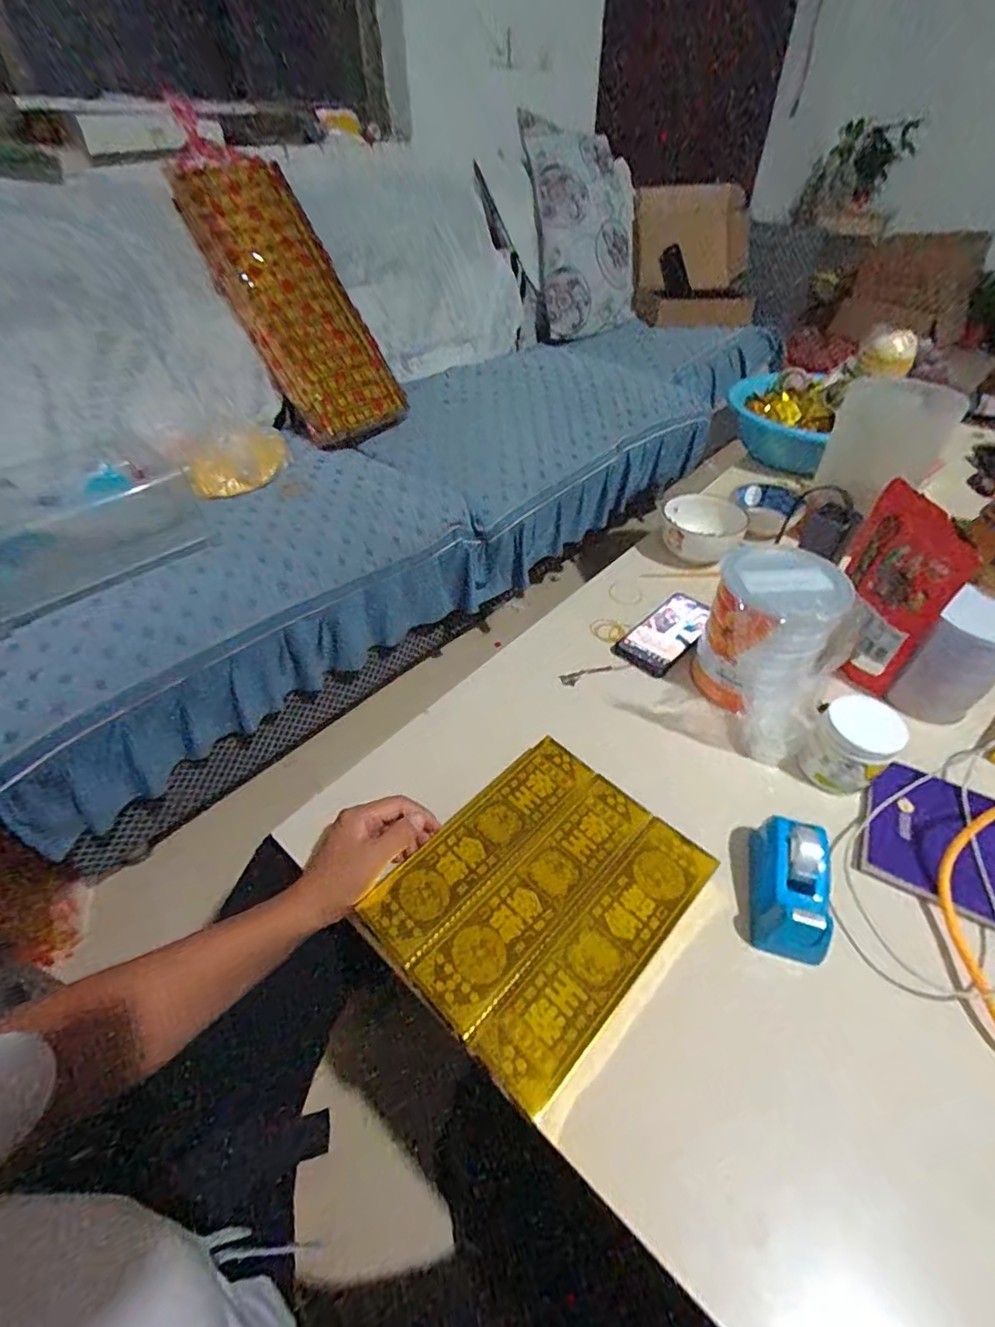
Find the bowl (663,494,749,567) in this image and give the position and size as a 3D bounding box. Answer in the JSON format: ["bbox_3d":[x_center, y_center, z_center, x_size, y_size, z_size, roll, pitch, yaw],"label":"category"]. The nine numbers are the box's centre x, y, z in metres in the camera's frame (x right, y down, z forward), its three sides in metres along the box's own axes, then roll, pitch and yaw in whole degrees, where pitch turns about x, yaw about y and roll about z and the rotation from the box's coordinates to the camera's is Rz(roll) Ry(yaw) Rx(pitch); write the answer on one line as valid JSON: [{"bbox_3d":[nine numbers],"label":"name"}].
[{"bbox_3d":[0.313,-0.207,0.850,0.119,0.056,0.119,0,45,0],"label":"bowl"}]

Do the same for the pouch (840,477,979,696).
[{"bbox_3d":[0.447,-0.085,0.645,0.040,0.207,0.144,-4,45,-4],"label":"pouch"}]

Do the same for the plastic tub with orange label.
[{"bbox_3d":[0.300,-0.030,0.629,0.125,0.157,0.119,31,53,28],"label":"plastic tub with orange label"}]

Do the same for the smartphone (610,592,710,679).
[{"bbox_3d":[0.233,-0.044,0.754,0.077,0.013,0.166,34,54,30],"label":"smartphone"}]

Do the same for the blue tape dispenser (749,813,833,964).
[{"bbox_3d":[0.253,0.193,0.484,0.061,0.060,0.106,11,46,12],"label":"blue tape dispenser"}]

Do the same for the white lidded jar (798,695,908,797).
[{"bbox_3d":[0.358,0.083,0.562,0.069,0.070,0.073,0,45,0],"label":"white lidded jar"}]

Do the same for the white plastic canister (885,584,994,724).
[{"bbox_3d":[0.523,-0.003,0.621,0.089,0.138,0.081,-31,52,-27],"label":"white plastic canister"}]

